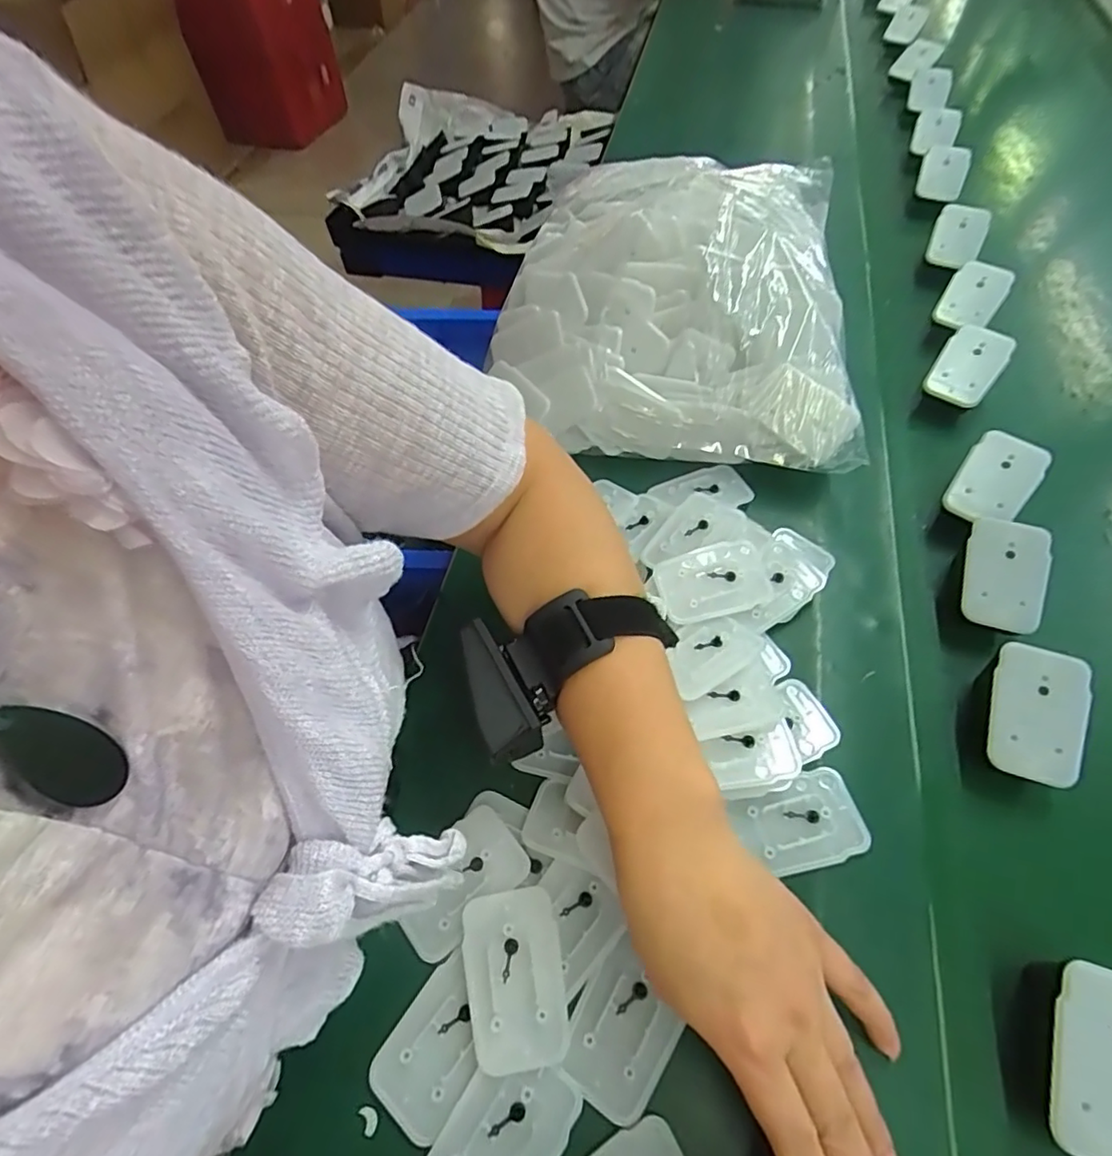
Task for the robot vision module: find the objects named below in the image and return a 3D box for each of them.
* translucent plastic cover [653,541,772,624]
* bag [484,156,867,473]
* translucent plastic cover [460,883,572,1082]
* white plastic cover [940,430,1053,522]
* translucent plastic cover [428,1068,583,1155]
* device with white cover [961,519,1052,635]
[{"bbox_3d":[0.099,0.001,0.368,0.068,0.009,0.042,-12,58,-3],"label":"translucent plastic cover"},{"bbox_3d":[0.098,-0.231,0.483,0.268,0.115,0.284,9,59,10],"label":"bag"},{"bbox_3d":[-0.019,0.188,0.279,0.046,0.010,0.069,-10,58,-2],"label":"translucent plastic cover"},{"bbox_3d":[0.292,-0.064,0.393,0.045,0.010,0.061,34,94,20],"label":"white plastic cover"},{"bbox_3d":[-0.025,0.240,0.250,0.045,0.005,0.066,28,64,20],"label":"translucent plastic cover"},{"bbox_3d":[0.269,-0.003,0.354,0.040,0.008,0.066,8,79,29],"label":"device with white cover"}]

